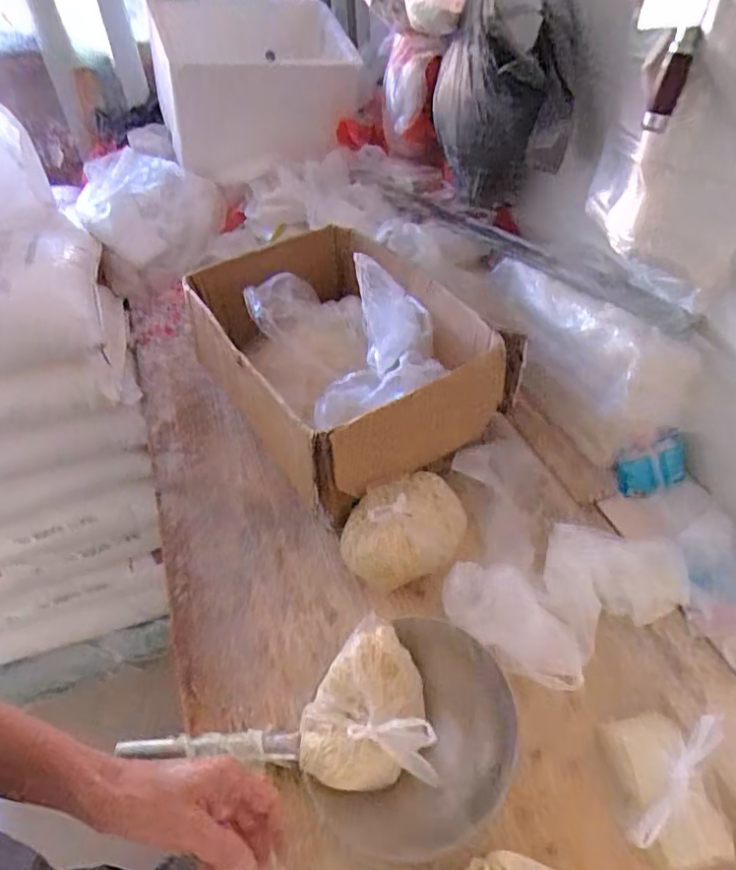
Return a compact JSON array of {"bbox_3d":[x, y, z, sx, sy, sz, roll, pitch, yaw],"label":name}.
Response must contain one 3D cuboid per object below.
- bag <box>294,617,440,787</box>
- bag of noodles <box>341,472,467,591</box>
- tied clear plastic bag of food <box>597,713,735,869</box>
[{"bbox_3d":[-0.006,0.291,0.649,0.138,0.061,0.169,-5,62,-2],"label":"bag"},{"bbox_3d":[0.056,0.134,0.830,0.184,0.091,0.133,-25,49,-19],"label":"bag of noodles"},{"bbox_3d":[0.317,0.365,0.612,0.120,0.044,0.141,-1,45,3],"label":"tied clear plastic bag of food"}]

